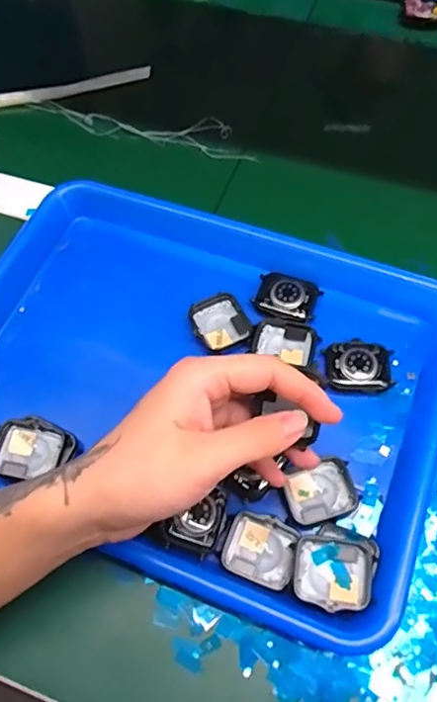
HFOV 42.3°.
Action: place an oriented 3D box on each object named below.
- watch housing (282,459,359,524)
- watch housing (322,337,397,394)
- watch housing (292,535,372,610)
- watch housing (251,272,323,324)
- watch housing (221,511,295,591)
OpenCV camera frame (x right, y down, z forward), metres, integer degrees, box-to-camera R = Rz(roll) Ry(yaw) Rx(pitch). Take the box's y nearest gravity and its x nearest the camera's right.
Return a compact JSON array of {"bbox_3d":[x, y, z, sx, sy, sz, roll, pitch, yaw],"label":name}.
[{"bbox_3d":[0.064,0.088,0.351,0.044,0.005,0.035,-20,63,-8],"label":"watch housing"},{"bbox_3d":[0.098,0.010,0.393,0.045,0.012,0.036,1,62,3],"label":"watch housing"},{"bbox_3d":[0.065,0.128,0.325,0.041,0.014,0.038,9,63,7],"label":"watch housing"},{"bbox_3d":[0.050,-0.040,0.418,0.046,0.008,0.035,15,63,10],"label":"watch housing"},{"bbox_3d":[0.025,0.119,0.337,0.041,0.009,0.036,18,64,11],"label":"watch housing"}]

